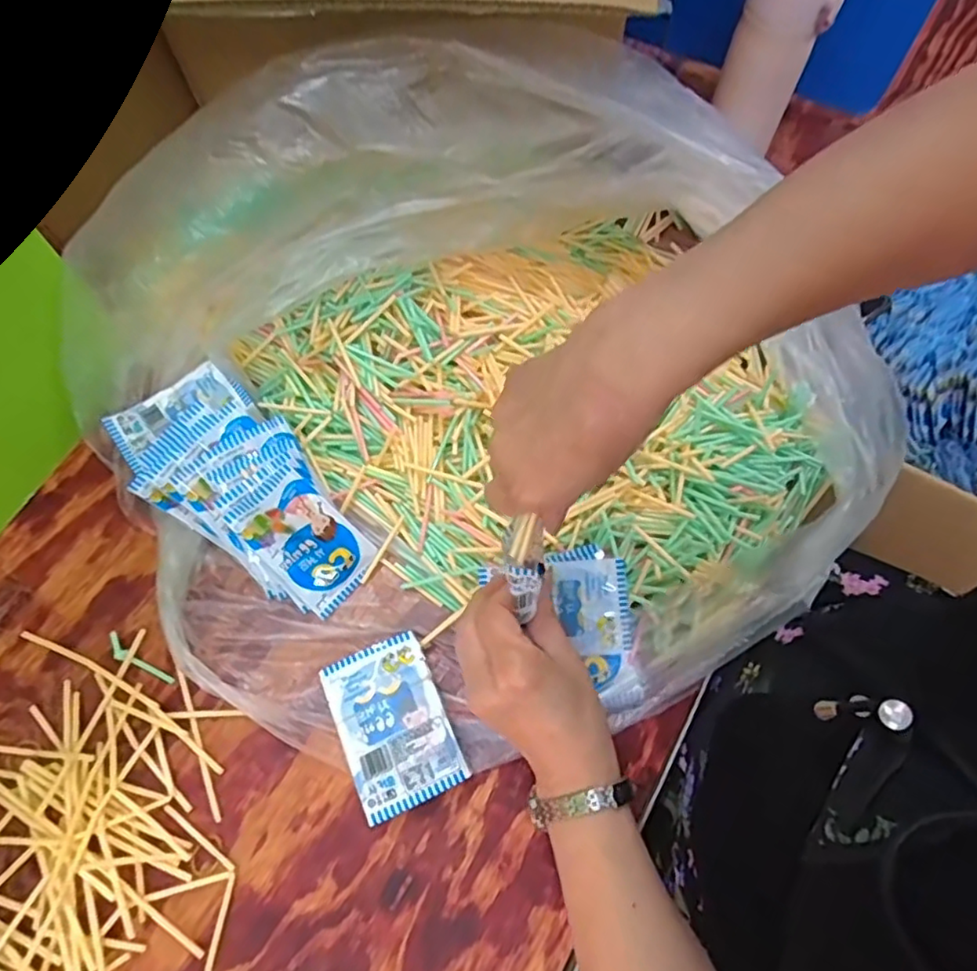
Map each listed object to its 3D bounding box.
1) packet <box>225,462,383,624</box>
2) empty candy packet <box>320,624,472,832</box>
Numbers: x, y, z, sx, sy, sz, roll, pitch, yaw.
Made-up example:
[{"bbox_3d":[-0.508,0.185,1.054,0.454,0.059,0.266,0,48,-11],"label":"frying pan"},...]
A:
[{"bbox_3d":[-0.134,0.040,0.457,0.064,0.023,0.102,-43,108,-12],"label":"packet"},{"bbox_3d":[-0.065,0.158,0.414,0.071,0.007,0.104,-23,68,-10],"label":"empty candy packet"}]

